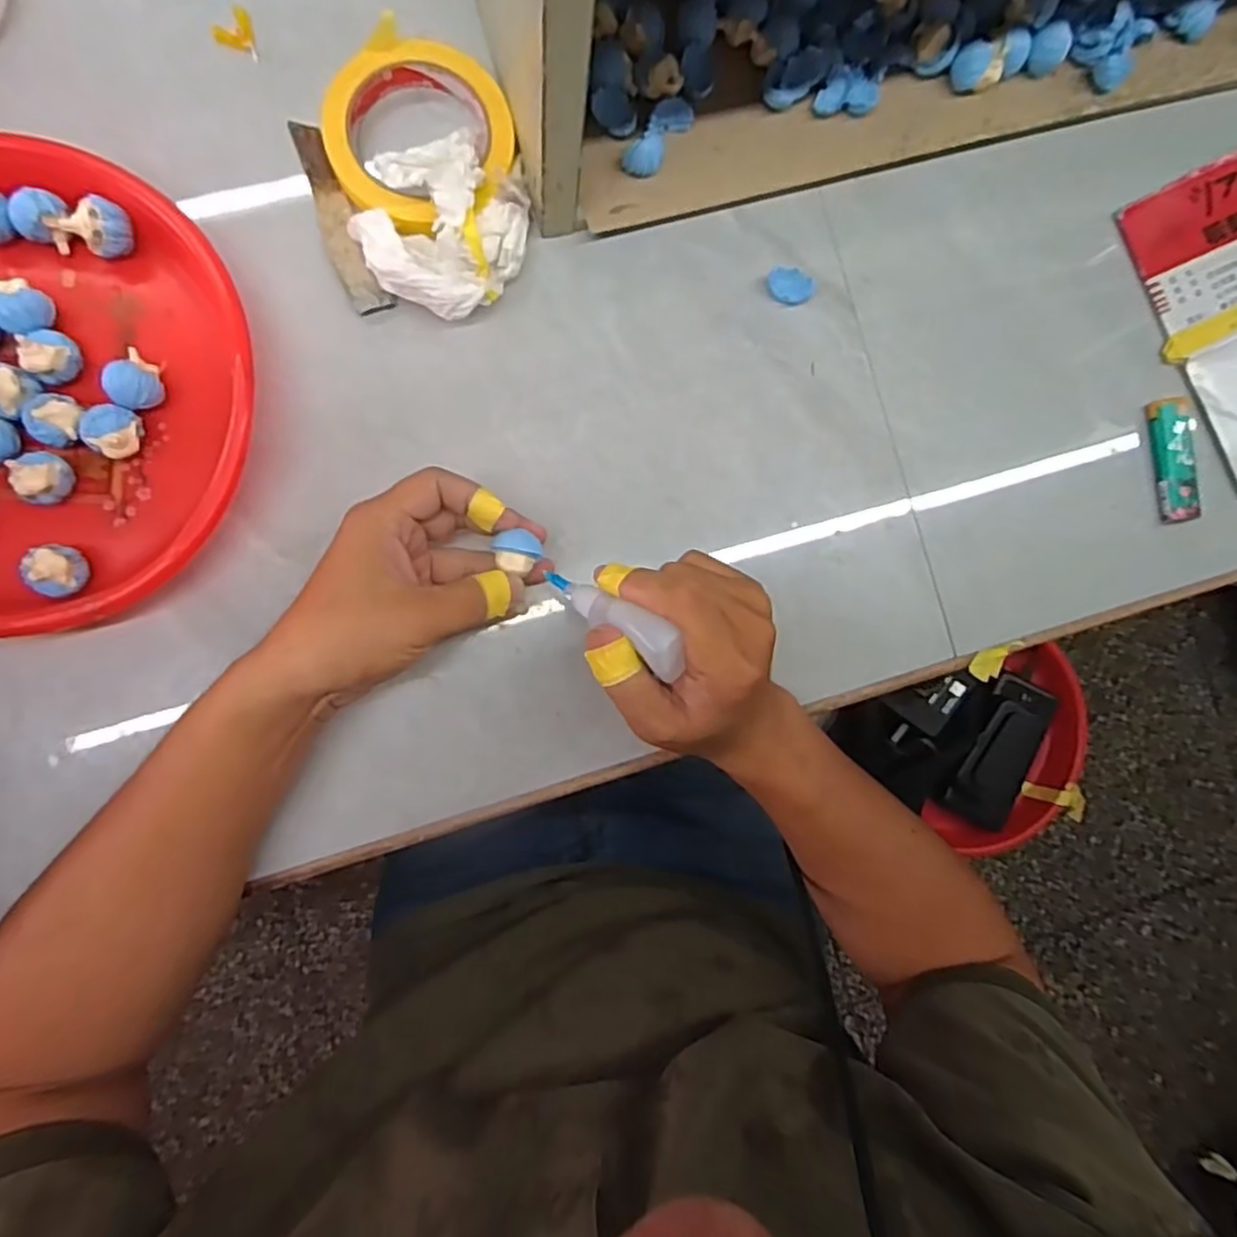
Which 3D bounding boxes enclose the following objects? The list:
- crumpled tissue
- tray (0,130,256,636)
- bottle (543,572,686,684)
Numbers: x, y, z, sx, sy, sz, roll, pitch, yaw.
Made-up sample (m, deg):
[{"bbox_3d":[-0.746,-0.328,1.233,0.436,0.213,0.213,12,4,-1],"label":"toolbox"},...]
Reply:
[{"bbox_3d":[-0.100,-0.224,0.398,0.090,0.041,0.095,30,87,-5],"label":"crumpled tissue"},{"bbox_3d":[-0.325,-0.120,0.374,0.247,0.035,0.243,0,90,-6],"label":"tray"},{"bbox_3d":[-0.003,0.000,0.340,0.078,0.022,0.019,32,86,31],"label":"bottle"}]

